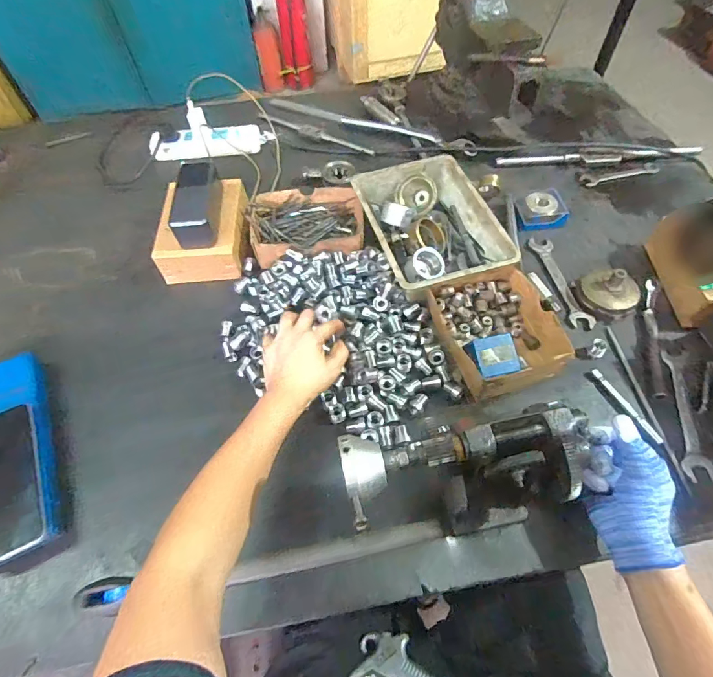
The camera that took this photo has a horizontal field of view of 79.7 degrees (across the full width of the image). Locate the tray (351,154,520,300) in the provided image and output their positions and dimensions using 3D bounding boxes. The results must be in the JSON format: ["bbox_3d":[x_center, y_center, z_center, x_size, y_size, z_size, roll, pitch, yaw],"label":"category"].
[{"bbox_3d":[0.107,-0.169,0.647,0.168,0.057,0.245,-16,57,-8],"label":"tray"}]

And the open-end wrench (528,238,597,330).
[{"bbox_3d":[0.301,-0.088,0.634,0.038,0.011,0.178,-6,56,-2],"label":"open-end wrench"}]

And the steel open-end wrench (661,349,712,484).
[{"bbox_3d":[0.401,0.087,0.519,0.034,0.009,0.177,11,57,10],"label":"steel open-end wrench"}]

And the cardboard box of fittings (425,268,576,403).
[{"bbox_3d":[0.181,-0.015,0.562,0.146,0.047,0.173,-16,57,-8],"label":"cardboard box of fittings"}]

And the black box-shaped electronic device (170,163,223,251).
[{"bbox_3d":[-0.233,-0.198,0.626,0.060,0.051,0.136,-8,56,-3],"label":"black box-shaped electronic device"}]

